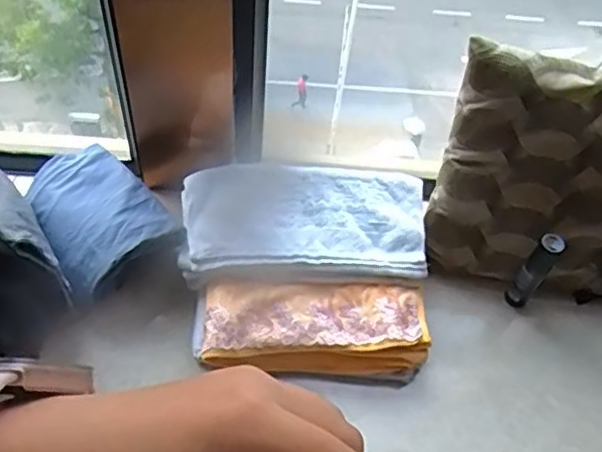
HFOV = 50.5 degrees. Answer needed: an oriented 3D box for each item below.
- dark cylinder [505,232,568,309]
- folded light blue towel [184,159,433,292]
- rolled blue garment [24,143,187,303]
[{"bbox_3d":[0.379,0.074,1.035,0.037,0.190,0.036,3,54,-3],"label":"dark cylinder"},{"bbox_3d":[0.006,-0.014,1.046,0.385,0.045,0.212,0,54,-6],"label":"folded light blue towel"},{"bbox_3d":[-0.336,-0.031,1.046,0.181,0.053,0.283,-29,62,-23],"label":"rolled blue garment"}]

